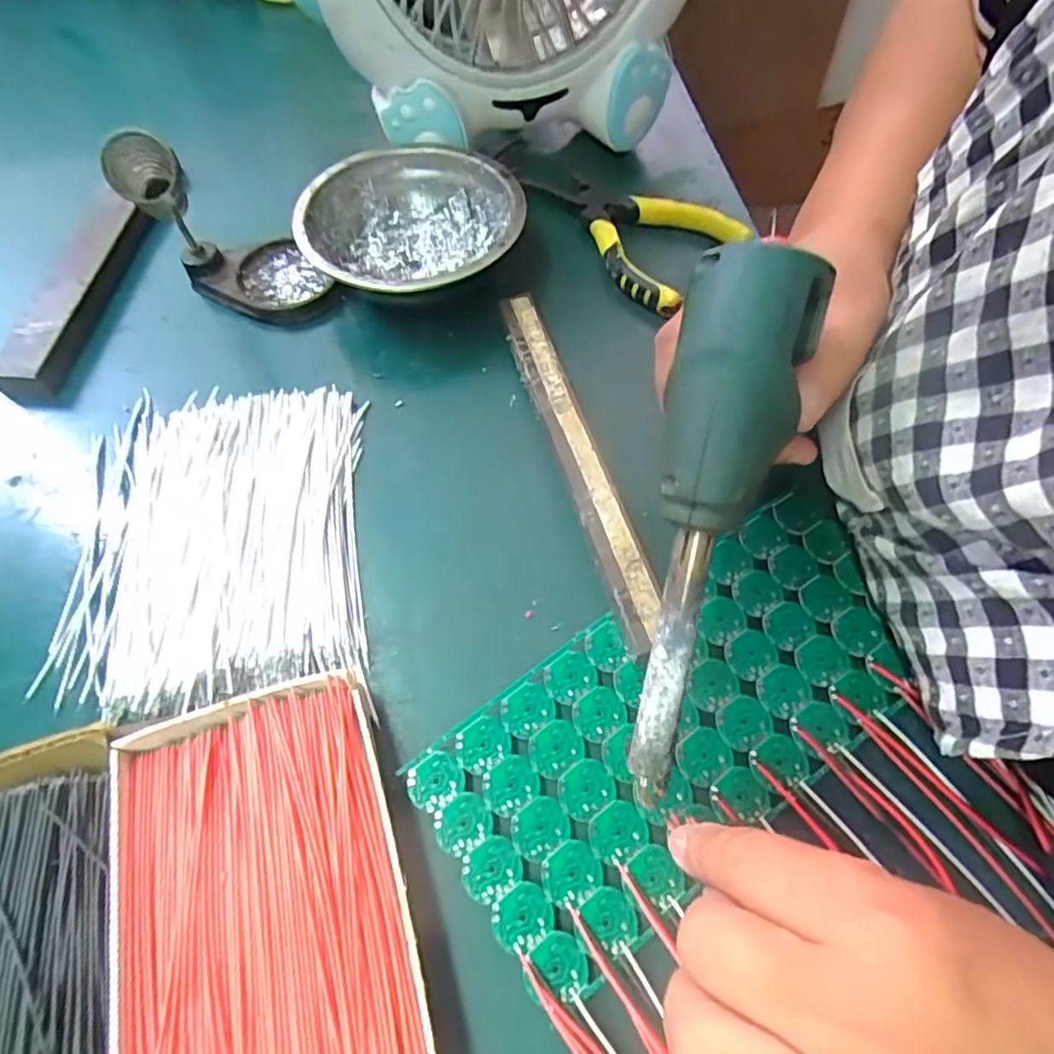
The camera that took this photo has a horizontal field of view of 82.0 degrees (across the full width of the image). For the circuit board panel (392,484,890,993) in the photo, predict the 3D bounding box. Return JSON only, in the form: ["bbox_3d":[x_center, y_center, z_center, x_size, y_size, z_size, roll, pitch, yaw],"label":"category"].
[{"bbox_3d":[0.064,0.071,0.244,0.212,0.004,0.095,-32,67,-14],"label":"circuit board panel"}]

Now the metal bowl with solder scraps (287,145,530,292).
[{"bbox_3d":[-0.066,-0.165,0.351,0.117,0.049,0.110,1,60,-3],"label":"metal bowl with solder scraps"}]

